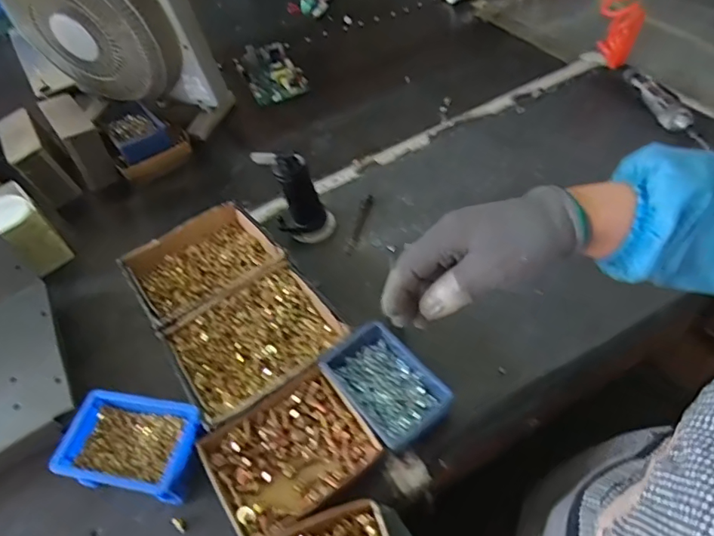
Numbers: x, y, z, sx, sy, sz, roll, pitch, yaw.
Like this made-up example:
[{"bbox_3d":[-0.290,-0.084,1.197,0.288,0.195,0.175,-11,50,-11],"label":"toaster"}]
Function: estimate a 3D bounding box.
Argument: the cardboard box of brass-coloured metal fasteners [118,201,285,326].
[{"bbox_3d":[-0.237,0.001,0.788,0.210,0.078,0.190,-34,54,-18],"label":"cardboard box of brass-coloured metal fasteners"}]

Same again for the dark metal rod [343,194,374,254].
[{"bbox_3d":[0.005,-0.078,0.842,0.019,0.011,0.135,8,53,14],"label":"dark metal rod"}]

